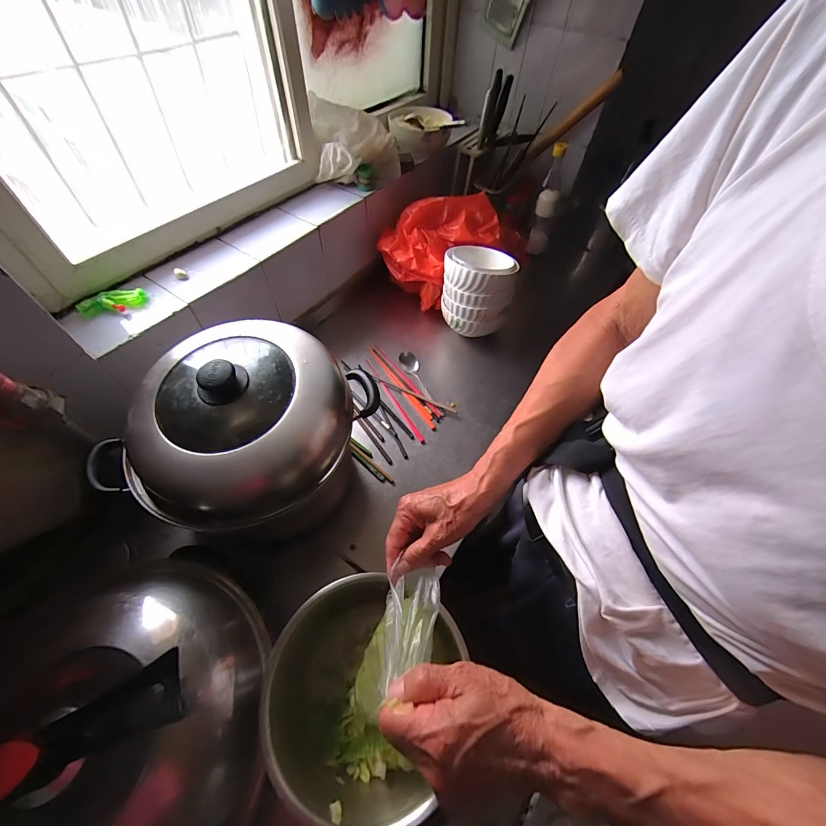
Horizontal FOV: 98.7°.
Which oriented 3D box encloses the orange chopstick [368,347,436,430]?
[{"bbox_3d":[-0.029,-0.059,0.750,0.012,0.007,0.250,-30,63,-20],"label":"orange chopstick"}]

